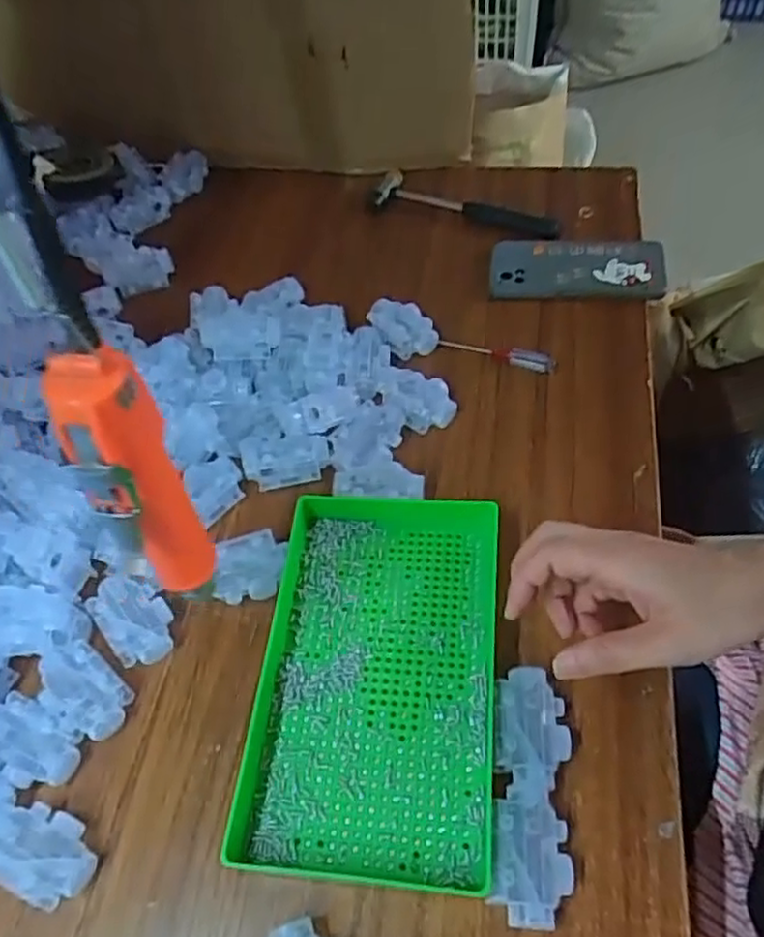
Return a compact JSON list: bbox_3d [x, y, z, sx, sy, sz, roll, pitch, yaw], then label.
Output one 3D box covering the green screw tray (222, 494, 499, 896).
[{"bbox_3d":[-0.004,0.132,0.464,0.154,0.030,0.246,2,54,8],"label":"green screw tray"}]

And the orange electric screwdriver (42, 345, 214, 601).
[{"bbox_3d":[-0.110,0.008,0.332,0.042,0.155,0.040,-26,55,-12],"label":"orange electric screwdriver"}]

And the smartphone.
[{"bbox_3d":[0.187,-0.196,0.679,0.158,0.013,0.083,2,60,12],"label":"smartphone"}]

